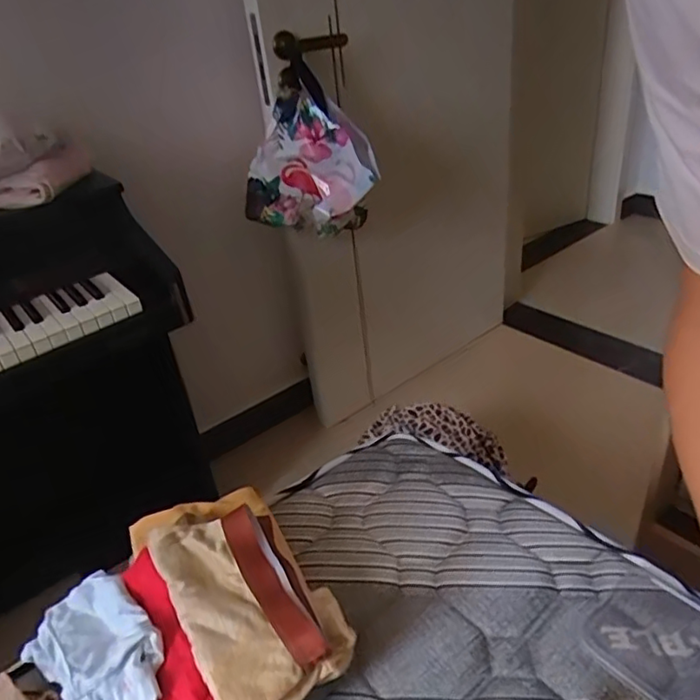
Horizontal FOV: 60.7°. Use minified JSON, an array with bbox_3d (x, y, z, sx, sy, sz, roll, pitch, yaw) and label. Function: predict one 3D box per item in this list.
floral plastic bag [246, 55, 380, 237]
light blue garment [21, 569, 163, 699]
[{"bbox_3d":[-0.081,-0.390,1.271,0.282,0.312,0.214,-2,32,8],"label":"floral plastic bag"},{"bbox_3d":[-0.236,0.291,0.569,0.194,0.043,0.102,23,43,40],"label":"light blue garment"}]

